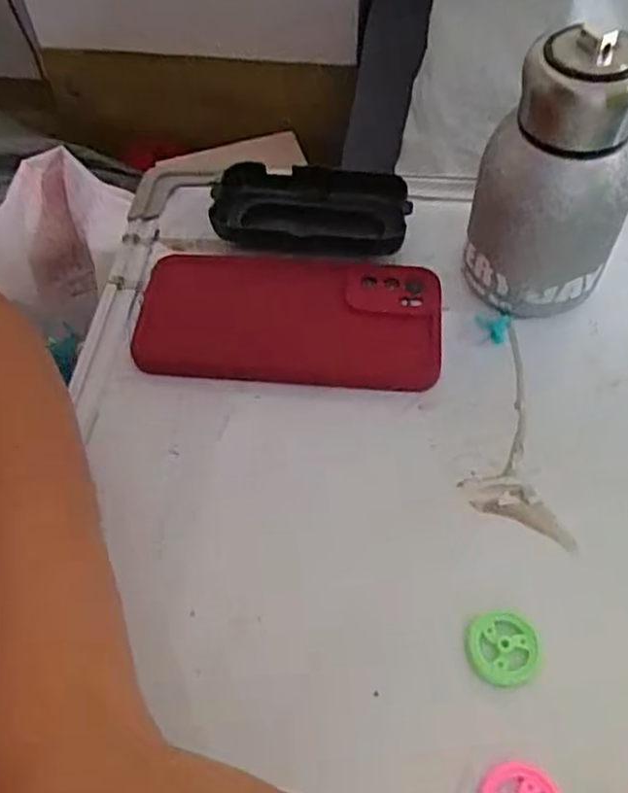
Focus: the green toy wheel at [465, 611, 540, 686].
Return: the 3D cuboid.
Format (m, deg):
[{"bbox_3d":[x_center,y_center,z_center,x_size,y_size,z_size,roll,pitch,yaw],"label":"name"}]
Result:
[{"bbox_3d":[0.077,0.103,0.287,0.029,0.011,0.027,-1,56,2],"label":"green toy wheel"}]

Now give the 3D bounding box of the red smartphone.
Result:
[{"bbox_3d":[-0.013,-0.045,0.380,0.160,0.014,0.079,5,57,5],"label":"red smartphone"}]

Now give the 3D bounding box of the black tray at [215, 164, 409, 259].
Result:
[{"bbox_3d":[-0.004,-0.111,0.407,0.113,0.016,0.054,6,57,6],"label":"black tray"}]

